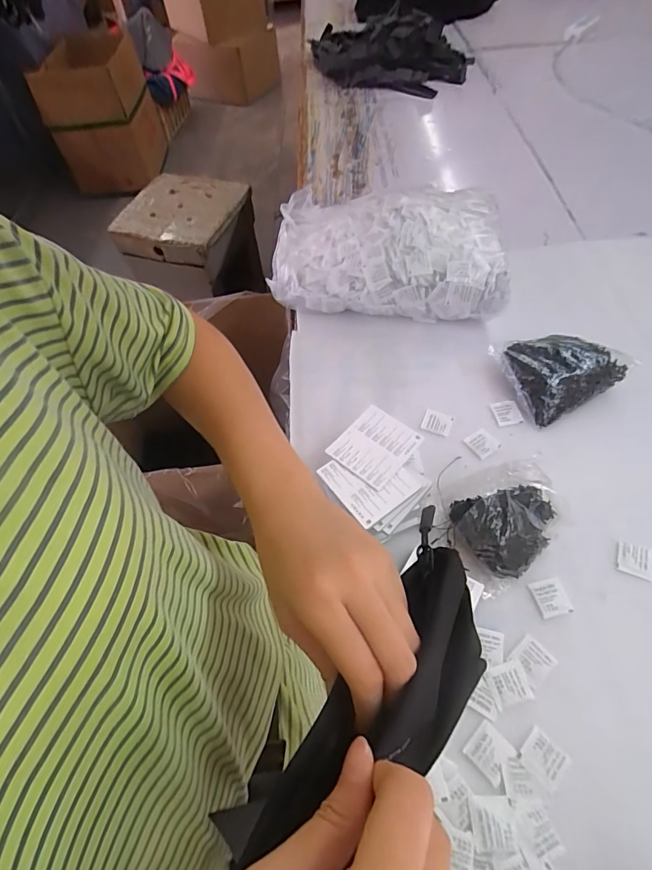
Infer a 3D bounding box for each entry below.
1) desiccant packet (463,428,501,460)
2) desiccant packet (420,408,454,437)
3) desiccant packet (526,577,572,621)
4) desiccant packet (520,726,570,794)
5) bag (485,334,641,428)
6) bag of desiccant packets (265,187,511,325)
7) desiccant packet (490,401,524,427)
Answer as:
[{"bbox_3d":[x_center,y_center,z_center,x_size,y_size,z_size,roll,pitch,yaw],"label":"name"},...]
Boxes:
[{"bbox_3d":[0.228,0.012,0.624,0.039,0.004,0.042,-31,60,-16],"label":"desiccant packet"},{"bbox_3d":[0.169,-0.020,0.646,0.041,0.004,0.038,19,60,16],"label":"desiccant packet"},{"bbox_3d":[0.266,0.192,0.505,0.039,0.009,0.040,-13,57,-5],"label":"desiccant packet"},{"bbox_3d":[0.216,0.321,0.424,0.038,0.007,0.039,-40,63,-20],"label":"desiccant packet"},{"bbox_3d":[0.363,-0.107,0.659,0.170,0.054,0.132,-24,58,-12],"label":"bag"},{"bbox_3d":[0.107,-0.351,0.811,0.409,0.127,0.303,3,57,6],"label":"bag of desiccant packets"},{"bbox_3d":[0.273,-0.034,0.649,0.039,0.010,0.044,-12,57,-4],"label":"desiccant packet"}]

